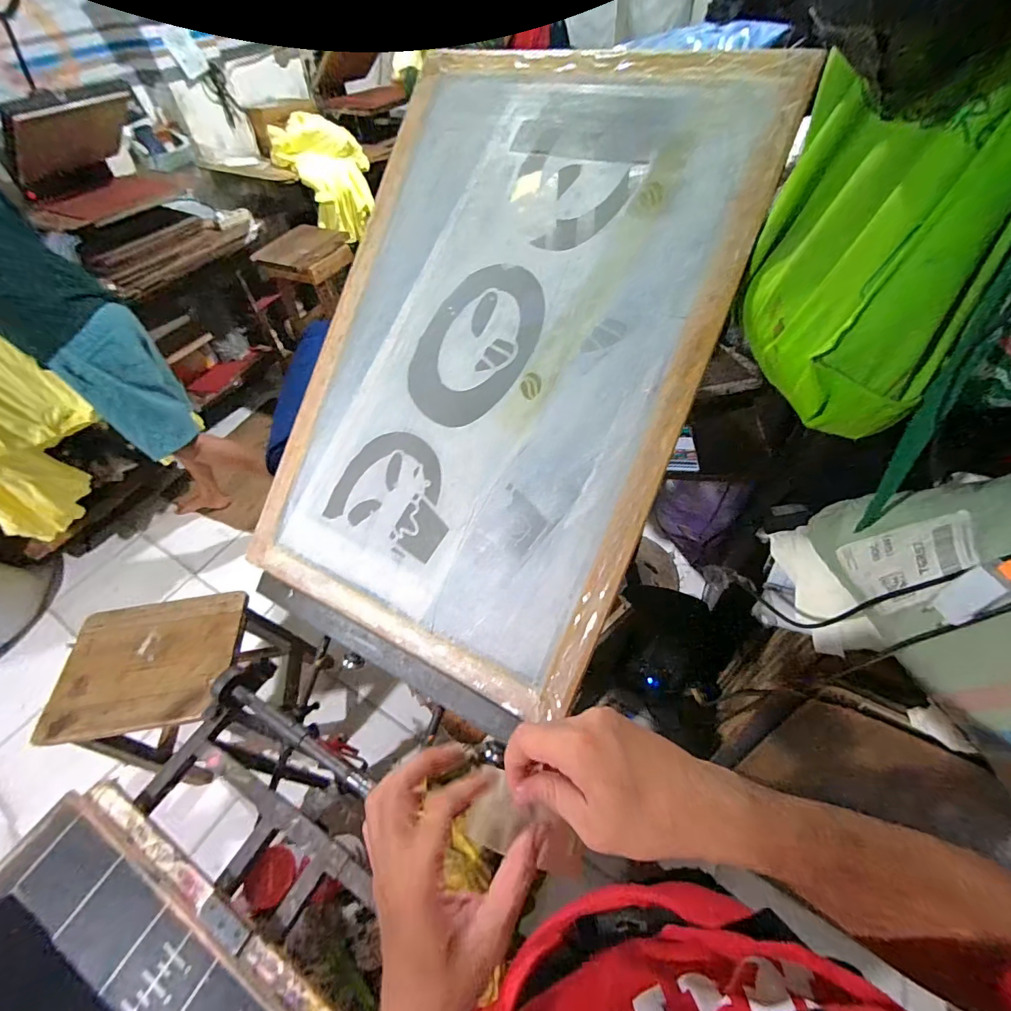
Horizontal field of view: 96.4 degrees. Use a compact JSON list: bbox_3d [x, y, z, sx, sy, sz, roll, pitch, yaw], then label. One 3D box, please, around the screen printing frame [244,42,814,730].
[{"bbox_3d":[-0.037,-0.213,0.641,0.591,0.026,0.838,22,93,20],"label":"screen printing frame"}]

